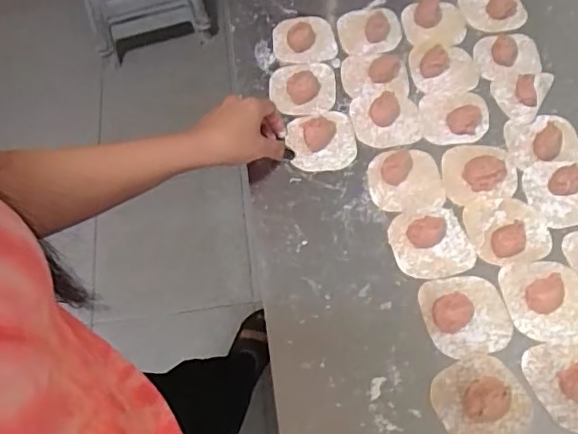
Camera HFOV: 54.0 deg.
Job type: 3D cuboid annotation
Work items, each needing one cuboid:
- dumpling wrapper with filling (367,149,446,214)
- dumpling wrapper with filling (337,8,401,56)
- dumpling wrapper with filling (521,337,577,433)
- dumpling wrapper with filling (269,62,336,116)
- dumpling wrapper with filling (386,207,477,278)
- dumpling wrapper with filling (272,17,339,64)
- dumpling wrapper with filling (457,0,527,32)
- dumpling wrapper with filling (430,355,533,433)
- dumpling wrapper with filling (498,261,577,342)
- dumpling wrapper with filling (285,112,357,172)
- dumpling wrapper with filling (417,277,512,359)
[{"bbox_3d":[0.125,-0.042,0.601,0.077,0.023,0.076,-1,60,2],"label":"dumpling wrapper with filling"},{"bbox_3d":[0.101,-0.236,0.718,0.078,0.018,0.069,1,60,4],"label":"dumpling wrapper with filling"},{"bbox_3d":[0.254,0.138,0.492,0.076,0.023,0.075,-1,60,2],"label":"dumpling wrapper with filling"},{"bbox_3d":[0.016,-0.157,0.672,0.076,0.020,0.080,1,60,4],"label":"dumpling wrapper with filling"},{"bbox_3d":[0.142,0.020,0.561,0.077,0.029,0.074,-1,60,2],"label":"dumpling wrapper with filling"},{"bbox_3d":[0.020,-0.221,0.708,0.077,0.025,0.068,-9,60,-2],"label":"dumpling wrapper with filling"},{"bbox_3d":[0.260,-0.268,0.724,0.080,0.024,0.058,3,61,5],"label":"dumpling wrapper with filling"},{"bbox_3d":[0.168,0.158,0.487,0.076,0.020,0.076,-1,60,2],"label":"dumpling wrapper with filling"},{"bbox_3d":[0.245,0.073,0.532,0.077,0.023,0.079,-1,60,2],"label":"dumpling wrapper with filling"},{"bbox_3d":[0.038,-0.088,0.635,0.072,0.021,0.078,-5,60,1],"label":"dumpling wrapper with filling"},{"bbox_3d":[0.166,0.088,0.527,0.076,0.018,0.075,-11,60,-3],"label":"dumpling wrapper with filling"}]

